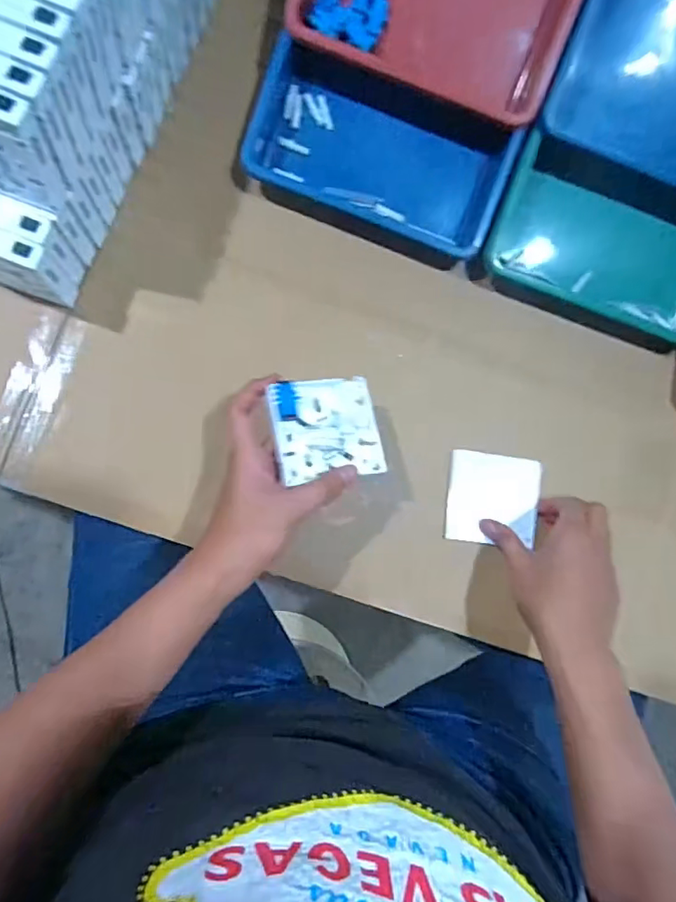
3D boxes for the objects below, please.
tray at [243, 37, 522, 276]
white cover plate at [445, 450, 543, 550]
[{"bbox_3d":[0.039,-0.282,0.524,0.243,0.048,0.140,21,95,-3],"label":"tray"},{"bbox_3d":[0.150,0.046,0.529,0.087,0.009,0.085,7,84,-3],"label":"white cover plate"}]

